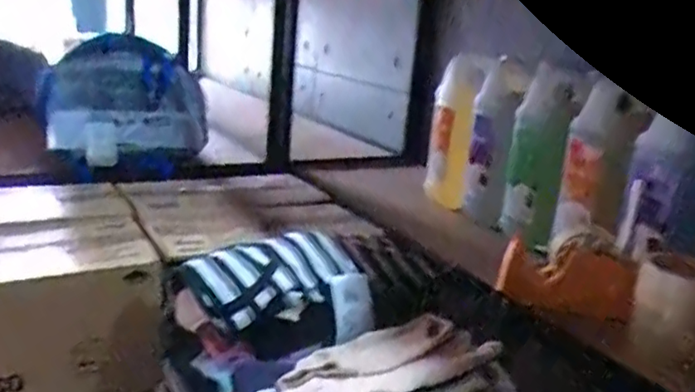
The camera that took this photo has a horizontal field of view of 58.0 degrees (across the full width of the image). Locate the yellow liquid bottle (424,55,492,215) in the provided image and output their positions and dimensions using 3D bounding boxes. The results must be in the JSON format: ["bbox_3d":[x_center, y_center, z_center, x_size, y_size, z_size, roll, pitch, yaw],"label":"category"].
[{"bbox_3d":[0.229,-0.136,1.343,0.096,0.312,0.082,7,16,9],"label":"yellow liquid bottle"}]

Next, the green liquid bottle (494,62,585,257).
[{"bbox_3d":[0.343,-0.068,1.127,0.104,0.304,0.094,10,17,19],"label":"green liquid bottle"}]

